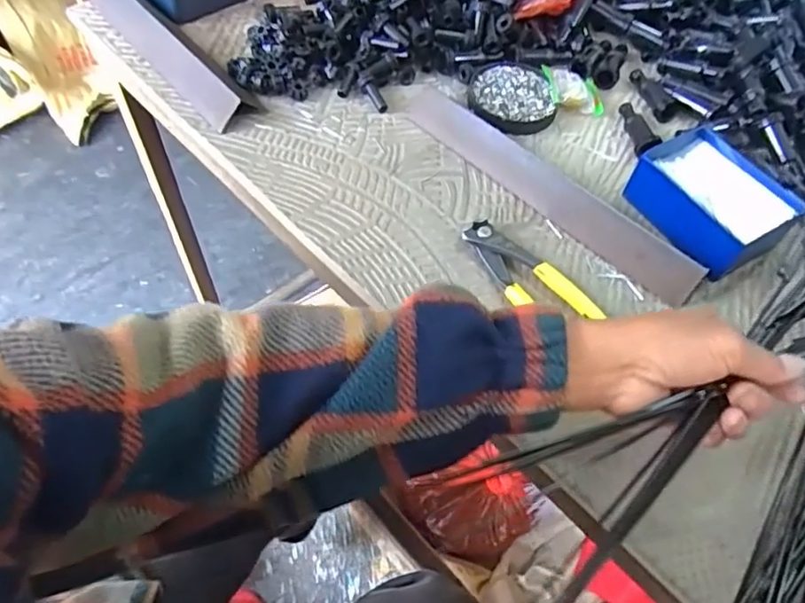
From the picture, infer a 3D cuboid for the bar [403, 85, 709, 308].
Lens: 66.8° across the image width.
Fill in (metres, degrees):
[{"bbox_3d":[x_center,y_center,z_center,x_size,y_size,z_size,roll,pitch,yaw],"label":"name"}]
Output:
[{"bbox_3d":[0.113,-0.099,0.498,0.030,0.030,0.284,-39,67,-25],"label":"bar"}]

